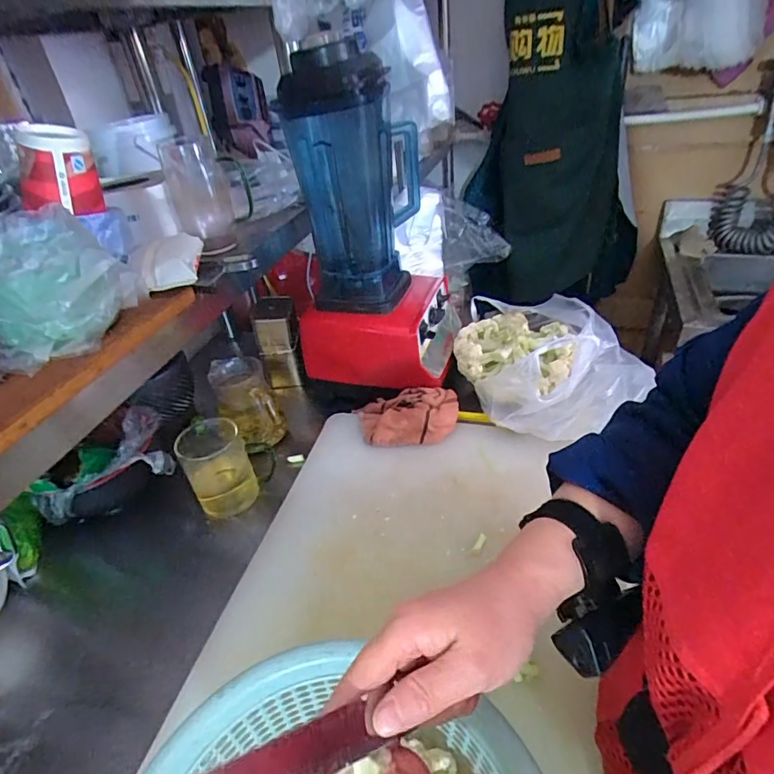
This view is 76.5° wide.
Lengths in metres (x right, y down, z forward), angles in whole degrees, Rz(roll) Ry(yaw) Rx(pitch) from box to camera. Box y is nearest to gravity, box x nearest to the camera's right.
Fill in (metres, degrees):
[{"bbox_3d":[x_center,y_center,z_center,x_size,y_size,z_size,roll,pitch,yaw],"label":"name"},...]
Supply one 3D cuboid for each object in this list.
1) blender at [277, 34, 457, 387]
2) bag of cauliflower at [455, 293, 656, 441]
[{"bbox_3d":[-0.023,-0.236,0.750,0.223,0.443,0.250,0,37,9],"label":"blender"},{"bbox_3d":[0.232,-0.040,0.735,0.256,0.115,0.269,3,38,13],"label":"bag of cauliflower"}]

